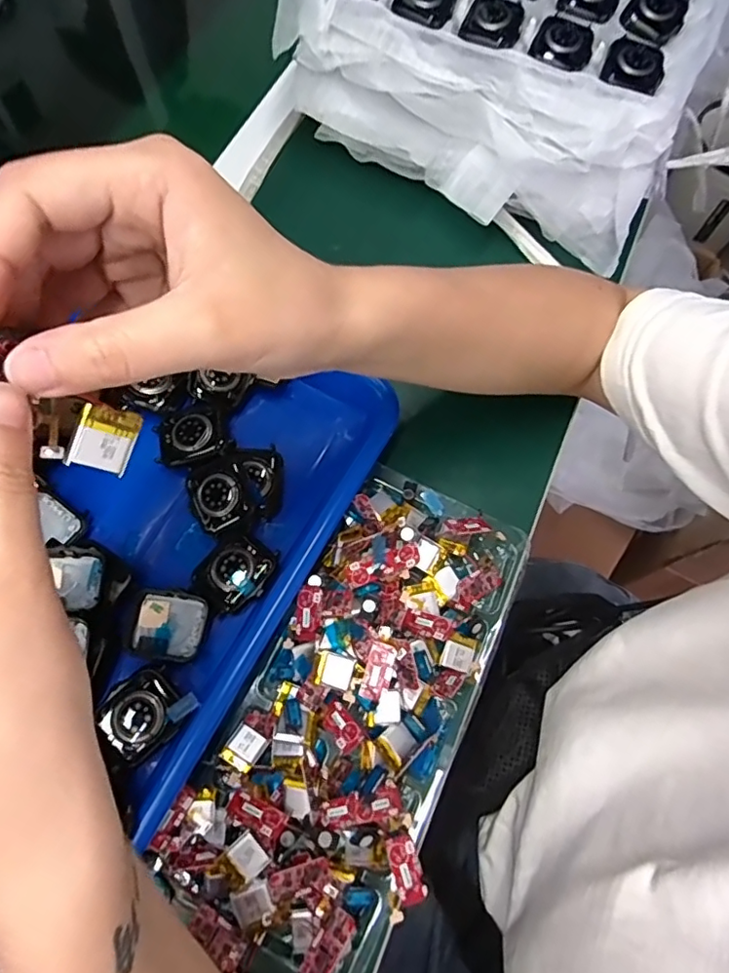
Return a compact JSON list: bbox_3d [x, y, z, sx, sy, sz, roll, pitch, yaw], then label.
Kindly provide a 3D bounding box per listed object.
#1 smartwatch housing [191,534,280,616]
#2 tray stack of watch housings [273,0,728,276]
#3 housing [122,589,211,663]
[{"bbox_3d":[-0.073,0.049,0.320,0.034,0.011,0.044,41,74,12],"label":"smartwatch housing"},{"bbox_3d":[0.117,-0.360,0.425,0.286,0.093,0.296,27,71,8],"label":"tray stack of watch housings"},{"bbox_3d":[-0.109,0.076,0.310,0.041,0.007,0.036,7,70,1],"label":"housing"}]

